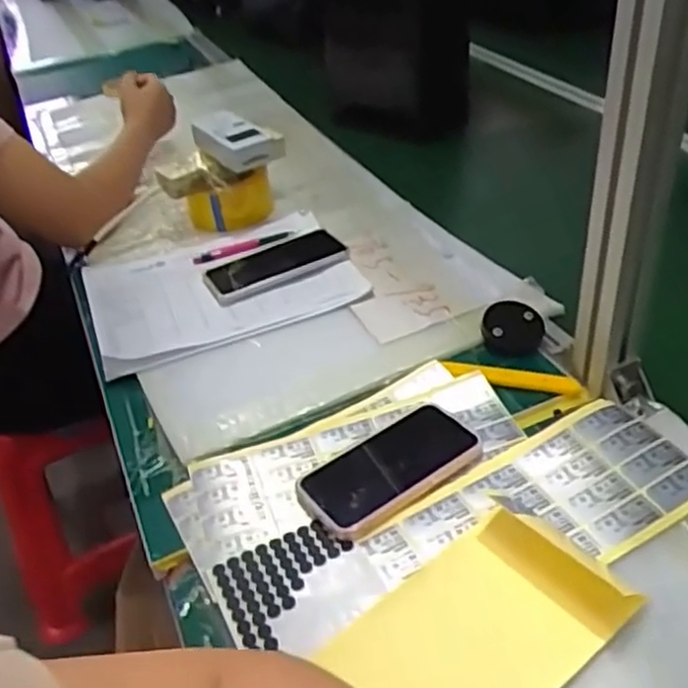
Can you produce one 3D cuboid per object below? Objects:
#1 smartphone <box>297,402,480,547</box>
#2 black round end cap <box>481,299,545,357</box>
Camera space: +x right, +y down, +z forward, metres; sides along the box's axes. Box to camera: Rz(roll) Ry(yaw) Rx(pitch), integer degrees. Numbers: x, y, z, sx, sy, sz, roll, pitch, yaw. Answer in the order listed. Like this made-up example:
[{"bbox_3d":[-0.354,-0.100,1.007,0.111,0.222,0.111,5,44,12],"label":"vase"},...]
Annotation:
[{"bbox_3d":[0.038,0.099,0.604,0.149,0.014,0.089,-25,41,-23],"label":"smartphone"},{"bbox_3d":[0.166,-0.014,0.721,0.063,0.012,0.063,-1,63,2],"label":"black round end cap"}]

